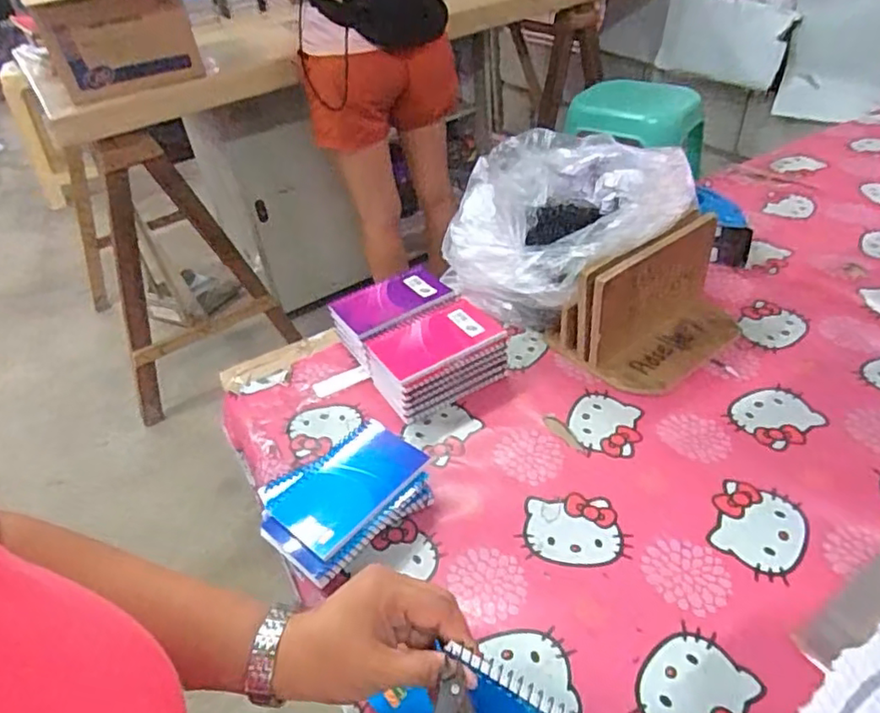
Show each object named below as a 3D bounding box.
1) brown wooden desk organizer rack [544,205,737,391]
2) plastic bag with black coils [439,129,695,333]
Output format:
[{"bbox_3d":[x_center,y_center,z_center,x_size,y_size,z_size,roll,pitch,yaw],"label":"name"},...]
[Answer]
[{"bbox_3d":[0.233,-0.071,0.681,0.182,0.126,0.152,-34,46,-27],"label":"brown wooden desk organizer rack"},{"bbox_3d":[0.152,-0.145,0.751,0.267,0.168,0.244,17,46,27],"label":"plastic bag with black coils"}]

